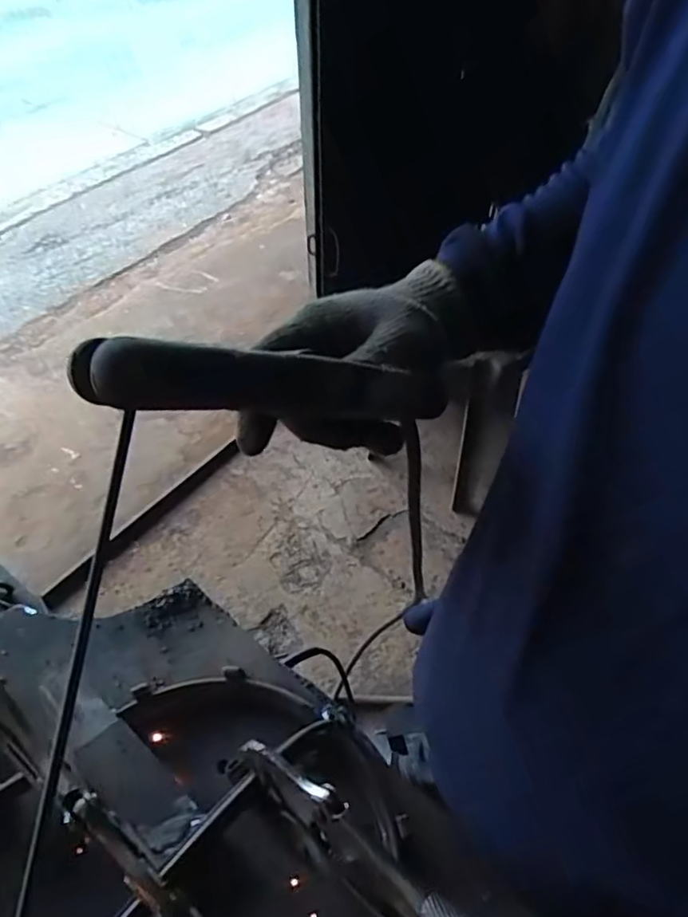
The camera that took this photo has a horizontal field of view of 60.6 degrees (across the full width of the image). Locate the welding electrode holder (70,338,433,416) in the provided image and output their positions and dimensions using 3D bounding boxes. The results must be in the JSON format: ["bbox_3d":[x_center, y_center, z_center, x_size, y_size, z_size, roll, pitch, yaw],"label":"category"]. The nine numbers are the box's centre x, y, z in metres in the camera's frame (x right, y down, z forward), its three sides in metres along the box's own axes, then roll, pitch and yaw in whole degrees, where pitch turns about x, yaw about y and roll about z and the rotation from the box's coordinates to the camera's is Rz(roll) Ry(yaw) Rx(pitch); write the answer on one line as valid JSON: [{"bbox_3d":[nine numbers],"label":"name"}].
[{"bbox_3d":[-0.019,-0.032,0.250,0.173,0.026,0.021,-2,43,-38],"label":"welding electrode holder"}]

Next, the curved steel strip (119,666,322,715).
[{"bbox_3d":[-0.083,0.152,0.386,0.130,0.015,0.024,0,50,1],"label":"curved steel strip"}]

